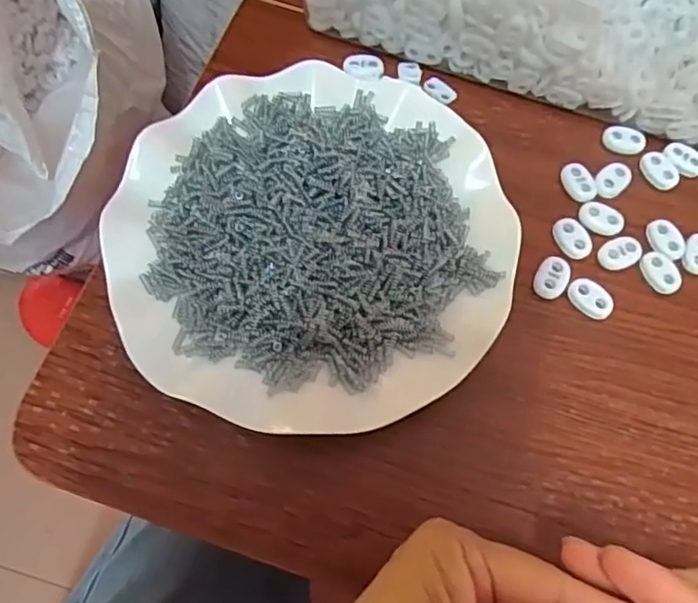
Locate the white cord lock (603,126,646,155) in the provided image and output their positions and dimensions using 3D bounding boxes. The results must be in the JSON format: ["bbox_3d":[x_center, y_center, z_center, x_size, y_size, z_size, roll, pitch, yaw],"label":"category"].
[{"bbox_3d":[0.150,-0.088,0.338,0.022,0.004,0.014,14,69,3],"label":"white cord lock"}]

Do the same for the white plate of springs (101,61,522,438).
[{"bbox_3d":[-0.016,-0.029,0.295,0.178,0.024,0.181,1,69,-2],"label":"white plate of springs"}]

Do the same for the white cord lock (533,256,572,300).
[{"bbox_3d":[0.100,-0.012,0.304,0.015,0.004,0.023,25,70,7],"label":"white cord lock"}]

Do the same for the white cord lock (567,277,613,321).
[{"bbox_3d":[0.118,-0.001,0.302,0.022,0.006,0.015,42,72,13],"label":"white cord lock"}]

